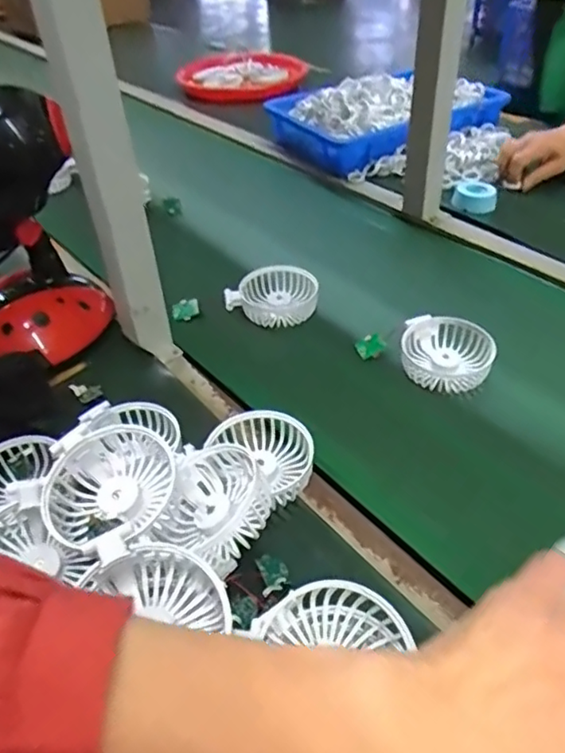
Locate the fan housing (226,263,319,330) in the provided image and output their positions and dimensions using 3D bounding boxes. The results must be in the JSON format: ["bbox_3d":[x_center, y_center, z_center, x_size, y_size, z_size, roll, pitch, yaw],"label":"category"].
[{"bbox_3d":[-0.003,-0.093,0.688,0.086,0.029,0.099,21,48,25],"label":"fan housing"}]

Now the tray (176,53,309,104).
[{"bbox_3d":[-0.097,-0.702,1.383,0.288,0.055,0.245,-8,42,-5],"label":"tray"}]

